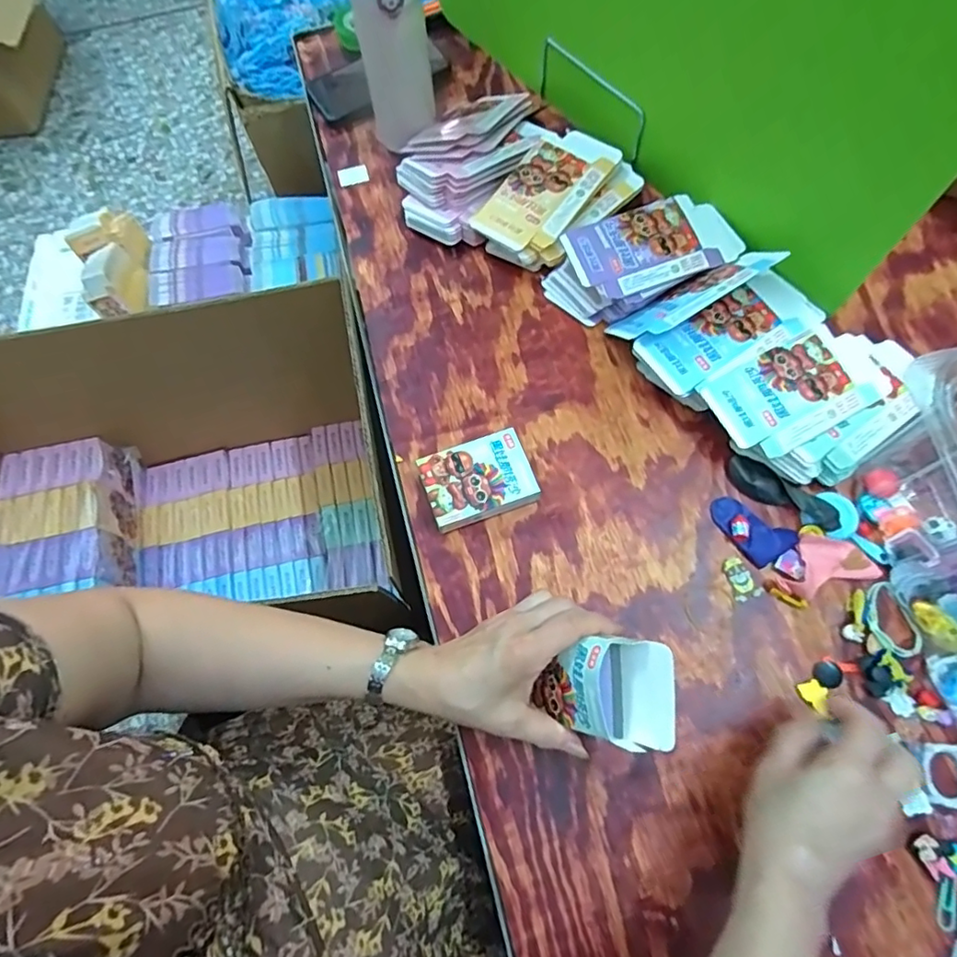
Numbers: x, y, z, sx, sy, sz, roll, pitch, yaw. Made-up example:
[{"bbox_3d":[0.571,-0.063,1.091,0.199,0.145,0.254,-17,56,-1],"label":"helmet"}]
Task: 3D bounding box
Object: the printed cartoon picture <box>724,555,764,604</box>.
[{"bbox_3d":[0.218,0.083,0.474,0.023,0.004,0.036,-21,70,-5],"label":"printed cartoon picture"}]

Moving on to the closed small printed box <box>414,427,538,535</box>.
[{"bbox_3d":[-0.001,0.001,0.501,0.091,0.027,0.067,-21,70,-5],"label":"closed small printed box"}]

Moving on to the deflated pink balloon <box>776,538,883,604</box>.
[{"bbox_3d":[0.284,0.070,0.471,0.082,0.012,0.045,-17,70,-4],"label":"deflated pink balloon"}]

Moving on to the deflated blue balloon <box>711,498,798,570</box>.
[{"bbox_3d":[0.231,0.040,0.483,0.038,0.012,0.065,-36,72,-10],"label":"deflated blue balloon"}]

